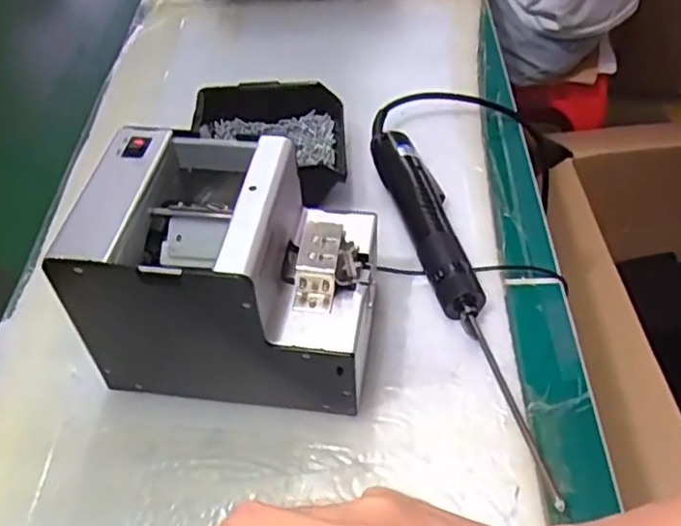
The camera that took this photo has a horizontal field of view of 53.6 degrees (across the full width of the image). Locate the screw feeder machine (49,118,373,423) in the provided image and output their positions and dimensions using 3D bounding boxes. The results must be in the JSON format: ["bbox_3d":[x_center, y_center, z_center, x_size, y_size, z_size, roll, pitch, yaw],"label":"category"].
[{"bbox_3d":[-0.071,0.004,0.464,0.179,0.142,0.134,4,47,9],"label":"screw feeder machine"}]

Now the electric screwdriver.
[{"bbox_3d":[0.089,0.010,0.514,0.041,0.041,0.349,-14,47,-8],"label":"electric screwdriver"}]

